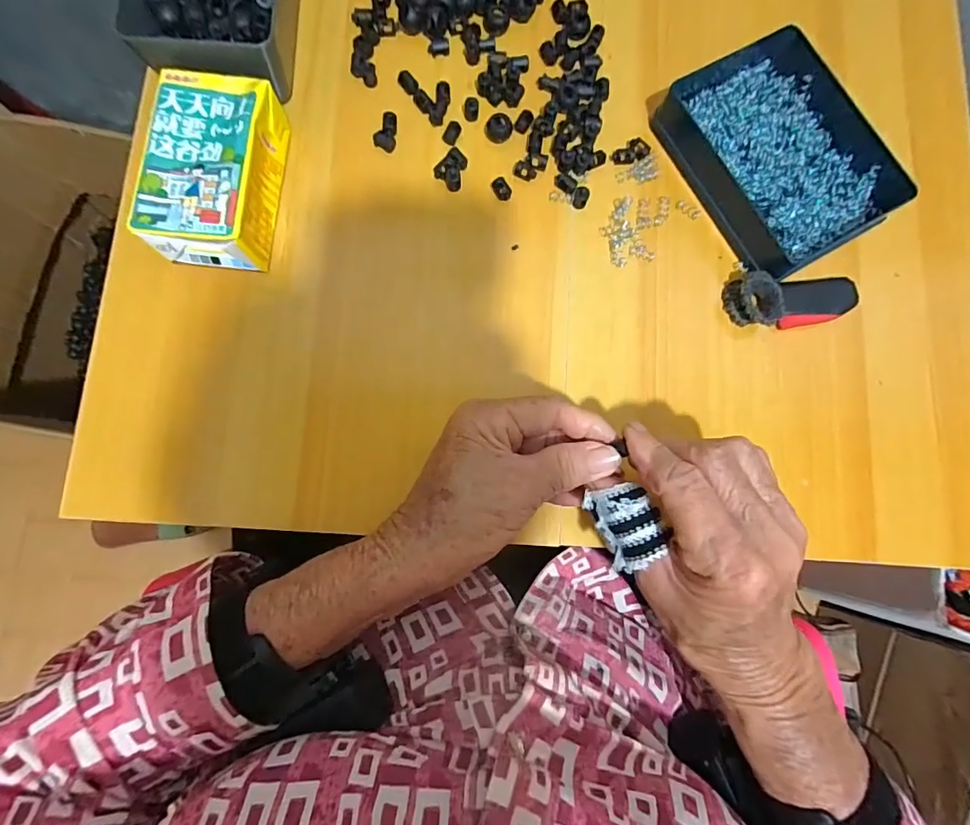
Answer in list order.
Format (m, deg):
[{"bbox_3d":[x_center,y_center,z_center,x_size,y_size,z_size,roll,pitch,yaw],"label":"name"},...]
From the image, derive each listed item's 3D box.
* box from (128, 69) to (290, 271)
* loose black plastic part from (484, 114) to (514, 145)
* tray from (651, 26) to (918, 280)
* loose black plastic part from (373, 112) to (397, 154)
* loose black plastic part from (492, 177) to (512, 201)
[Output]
[{"bbox_3d":[-0.166,-0.147,0.294,0.062,0.043,0.104,6,81,-2],"label":"box"},{"bbox_3d":[0.009,-0.197,0.327,0.018,0.007,0.018,0,81,-3],"label":"loose black plastic part"},{"bbox_3d":[0.199,-0.178,0.324,0.113,0.029,0.152,-29,84,-7],"label":"tray"},{"bbox_3d":[-0.068,-0.192,0.324,0.014,0.006,0.026,6,81,-2],"label":"loose black plastic part"},{"bbox_3d":[0.012,-0.152,0.321,0.009,0.007,0.014,-29,84,-7],"label":"loose black plastic part"}]

